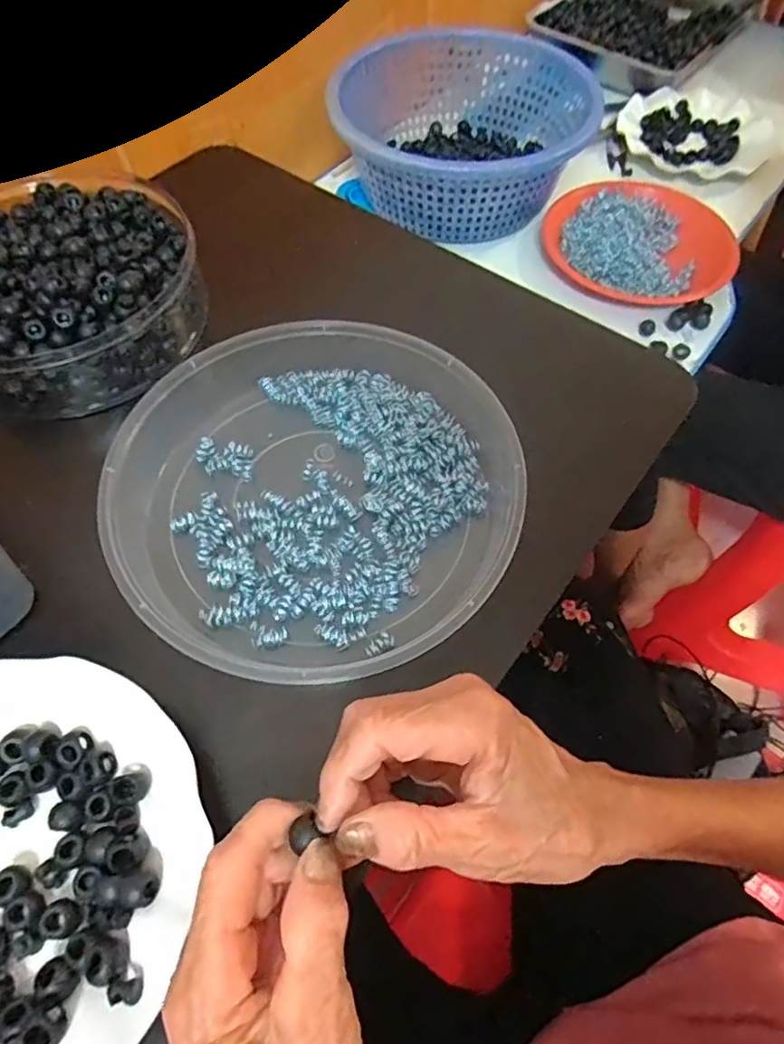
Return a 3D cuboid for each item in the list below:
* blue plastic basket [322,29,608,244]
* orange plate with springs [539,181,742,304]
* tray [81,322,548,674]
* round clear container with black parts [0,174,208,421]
[{"bbox_3d":[0.078,-0.422,0.634,0.232,0.082,0.256,40,68,19],"label":"blue plastic basket"},{"bbox_3d":[0.256,-0.295,0.612,0.185,0.025,0.170,0,61,-1],"label":"orange plate with springs"},{"bbox_3d":[-0.045,-0.025,0.350,0.239,0.041,0.228,0,61,-1],"label":"tray"},{"bbox_3d":[-0.230,-0.167,0.415,0.189,0.051,0.192,0,61,-1],"label":"round clear container with black parts"}]

